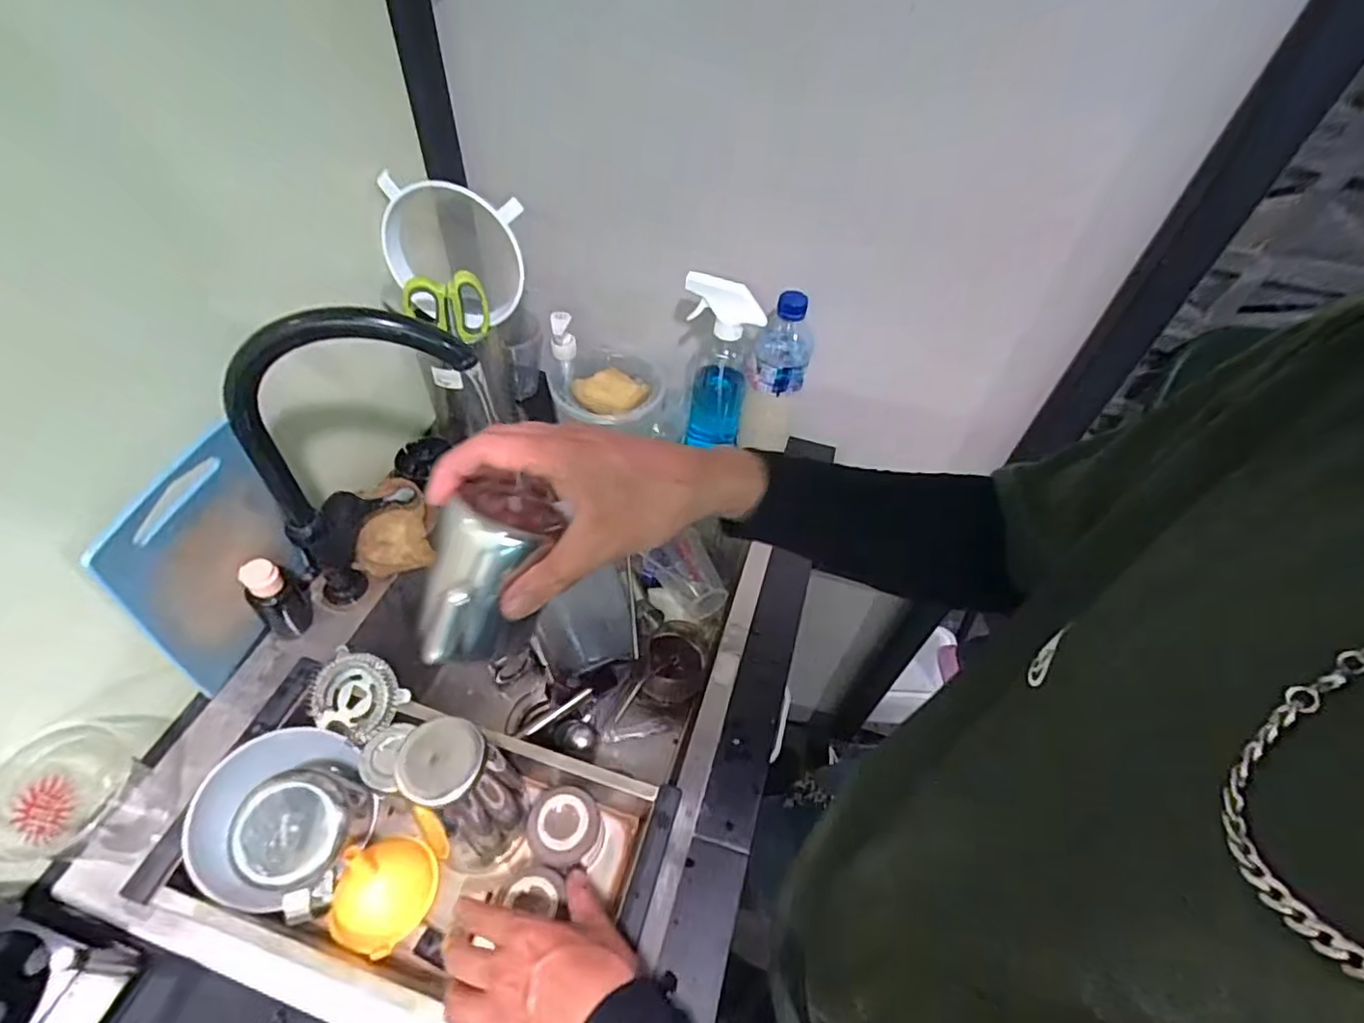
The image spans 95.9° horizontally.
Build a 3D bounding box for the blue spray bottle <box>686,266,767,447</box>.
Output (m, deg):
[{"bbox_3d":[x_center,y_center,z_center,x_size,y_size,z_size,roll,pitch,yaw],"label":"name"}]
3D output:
[{"bbox_3d":[0.046,-0.174,0.738,0.079,0.240,0.056,17,50,9],"label":"blue spray bottle"}]

